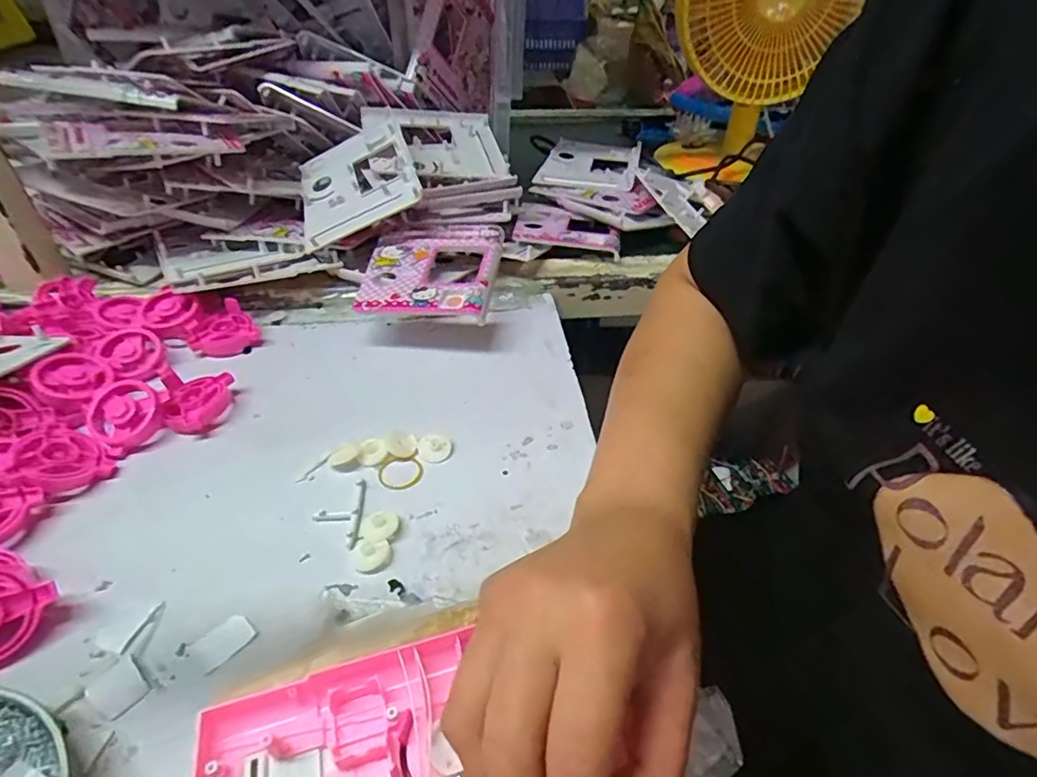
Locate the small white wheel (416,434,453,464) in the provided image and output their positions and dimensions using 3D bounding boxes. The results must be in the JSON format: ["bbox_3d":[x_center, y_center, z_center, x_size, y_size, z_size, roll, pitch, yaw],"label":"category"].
[{"bbox_3d":[-0.059,0.041,0.395,0.024,0.005,0.023,0,41,0],"label":"small white wheel"}]

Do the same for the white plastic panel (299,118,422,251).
[{"bbox_3d":[-0.159,-0.203,0.544,0.114,0.008,0.143,-26,55,6],"label":"white plastic panel"}]

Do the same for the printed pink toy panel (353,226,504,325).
[{"bbox_3d":[-0.079,-0.107,0.498,0.118,0.016,0.125,4,41,5],"label":"printed pink toy panel"}]

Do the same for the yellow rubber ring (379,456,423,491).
[{"bbox_3d":[-0.080,0.057,0.382,0.030,0.004,0.028,0,41,0],"label":"yellow rubber ring"}]

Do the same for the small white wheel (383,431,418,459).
[{"bbox_3d":[-0.084,0.038,0.396,0.020,0.004,0.023,-24,46,-25],"label":"small white wheel"}]

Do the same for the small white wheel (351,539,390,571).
[{"bbox_3d":[-0.089,0.098,0.331,0.023,0.007,0.019,5,41,6],"label":"small white wheel"}]

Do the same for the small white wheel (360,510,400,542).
[{"bbox_3d":[-0.085,0.085,0.345,0.020,0.008,0.025,4,41,5],"label":"small white wheel"}]

